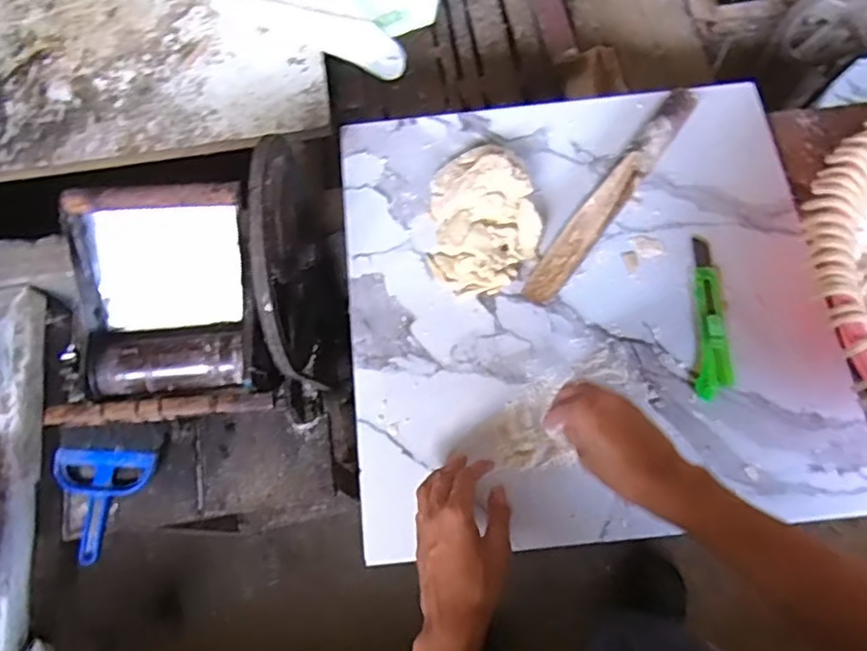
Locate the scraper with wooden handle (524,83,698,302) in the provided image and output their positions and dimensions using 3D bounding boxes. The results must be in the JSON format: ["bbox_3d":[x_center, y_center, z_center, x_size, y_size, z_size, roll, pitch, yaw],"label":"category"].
[{"bbox_3d":[0.200,-0.146,0.701,0.037,0.049,0.307,35,72,16],"label":"scraper with wooden handle"}]

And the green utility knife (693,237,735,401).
[{"bbox_3d":[0.290,-0.010,0.658,0.036,0.012,0.176,6,67,5],"label":"green utility knife"}]

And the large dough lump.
[{"bbox_3d":[0.055,-0.119,0.683,0.116,0.047,0.162,3,67,3],"label":"large dough lump"}]

